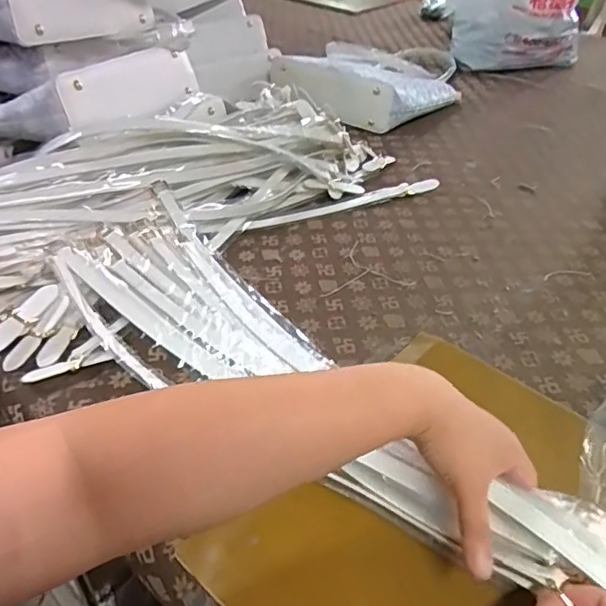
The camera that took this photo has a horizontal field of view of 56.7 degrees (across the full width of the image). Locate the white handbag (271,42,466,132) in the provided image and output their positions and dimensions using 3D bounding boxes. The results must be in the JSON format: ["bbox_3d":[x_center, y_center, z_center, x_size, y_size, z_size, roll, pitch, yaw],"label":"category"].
[{"bbox_3d":[0.115,-0.435,1.094,0.293,0.095,0.269,32,47,30],"label":"white handbag"}]

